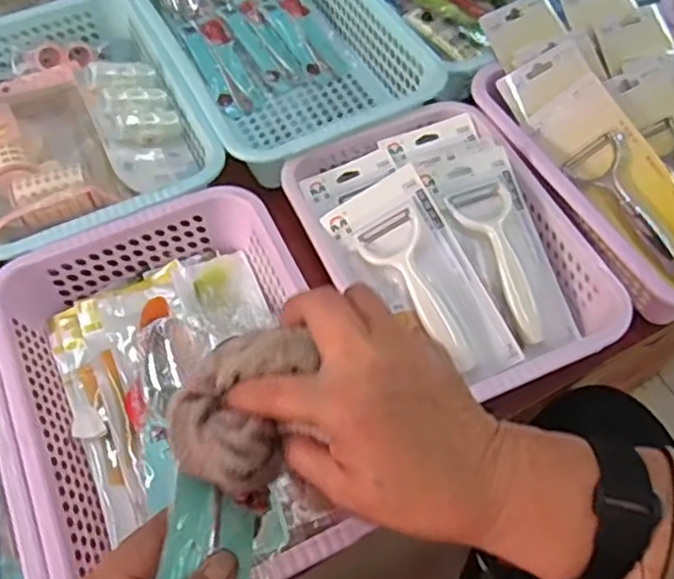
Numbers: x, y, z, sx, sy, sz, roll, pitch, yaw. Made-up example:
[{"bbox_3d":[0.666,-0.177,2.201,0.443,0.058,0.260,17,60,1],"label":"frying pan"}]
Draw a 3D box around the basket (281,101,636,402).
[{"bbox_3d":[0.098,-0.045,0.638,0.219,0.064,0.300,-22,60,-12],"label":"basket"}]

